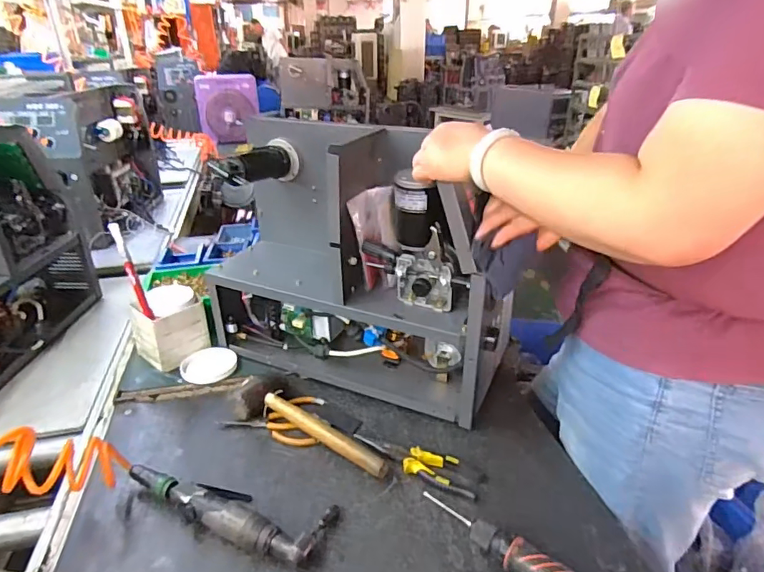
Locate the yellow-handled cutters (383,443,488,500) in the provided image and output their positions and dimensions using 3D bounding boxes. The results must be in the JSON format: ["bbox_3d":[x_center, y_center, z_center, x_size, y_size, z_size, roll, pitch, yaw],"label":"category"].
[{"bbox_3d":[0.071,0.263,0.721,0.154,0.018,0.053,13,30,23],"label":"yellow-handled cutters"}]

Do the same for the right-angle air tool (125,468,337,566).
[{"bbox_3d":[-0.214,0.294,0.651,0.296,0.038,0.089,7,29,14],"label":"right-angle air tool"}]

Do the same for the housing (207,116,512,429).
[{"bbox_3d":[-0.045,-0.039,0.857,0.514,0.422,0.226,11,30,21],"label":"housing"}]

